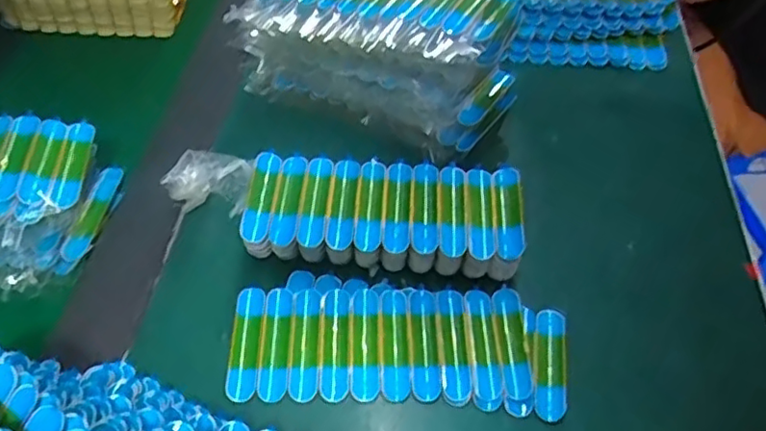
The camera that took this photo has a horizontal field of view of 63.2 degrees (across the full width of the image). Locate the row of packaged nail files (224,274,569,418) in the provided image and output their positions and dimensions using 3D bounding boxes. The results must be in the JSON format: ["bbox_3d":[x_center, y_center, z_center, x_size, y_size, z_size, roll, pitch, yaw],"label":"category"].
[{"bbox_3d":[0.008,0.066,0.332,0.173,0.008,0.071,3,52,1],"label":"row of packaged nail files"}]

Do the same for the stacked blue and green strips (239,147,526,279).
[{"bbox_3d":[0.000,0.003,0.362,0.153,0.029,0.066,5,52,2],"label":"stacked blue and green strips"}]

